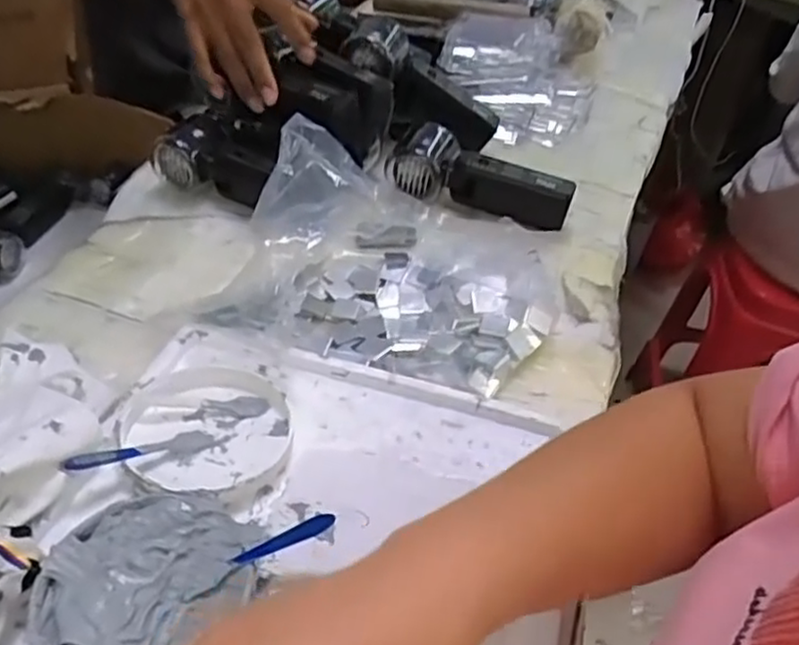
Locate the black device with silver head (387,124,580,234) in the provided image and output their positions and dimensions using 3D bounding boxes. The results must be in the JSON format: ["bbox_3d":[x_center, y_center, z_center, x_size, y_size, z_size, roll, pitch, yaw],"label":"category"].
[{"bbox_3d":[0.067,-0.126,0.636,0.172,0.053,0.043,21,43,15],"label":"black device with silver head"}]

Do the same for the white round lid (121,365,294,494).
[{"bbox_3d":[-0.116,0.064,0.425,0.099,0.017,0.091,4,42,-4],"label":"white round lid"}]

